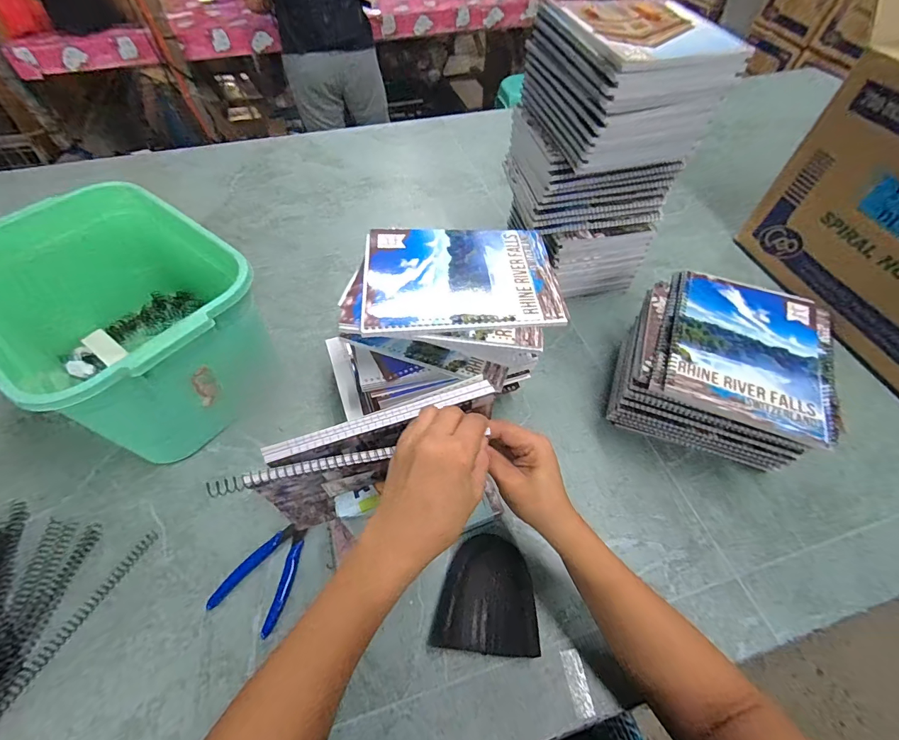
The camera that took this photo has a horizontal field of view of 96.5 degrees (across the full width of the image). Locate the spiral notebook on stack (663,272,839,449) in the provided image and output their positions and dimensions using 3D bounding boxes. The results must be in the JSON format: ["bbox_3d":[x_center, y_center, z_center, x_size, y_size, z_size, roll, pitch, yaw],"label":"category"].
[{"bbox_3d":[0.335,-0.026,0.440,0.164,0.016,0.197,21,56,12],"label":"spiral notebook on stack"}]

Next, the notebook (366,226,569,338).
[{"bbox_3d":[0.012,-0.102,0.423,0.196,0.009,0.148,-1,55,-4],"label":"notebook"}]

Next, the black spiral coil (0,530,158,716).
[{"bbox_3d":[-0.383,0.263,0.401,0.015,0.010,0.209,25,57,14],"label":"black spiral coil"}]

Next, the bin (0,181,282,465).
[{"bbox_3d":[-0.396,-0.055,0.508,0.322,0.196,0.228,33,60,19],"label":"bin"}]

